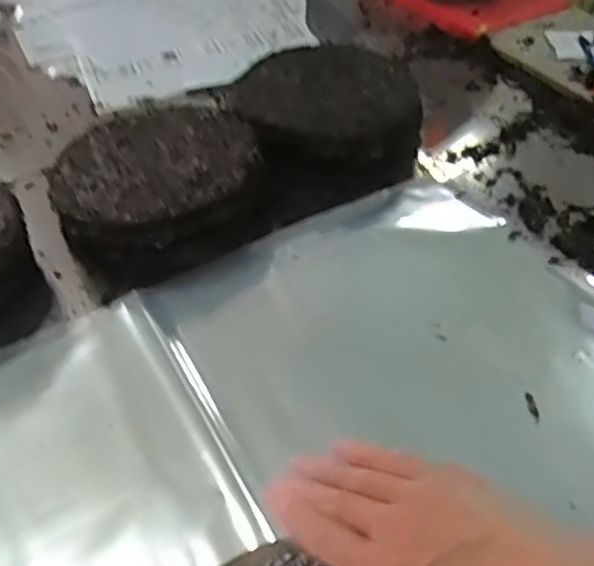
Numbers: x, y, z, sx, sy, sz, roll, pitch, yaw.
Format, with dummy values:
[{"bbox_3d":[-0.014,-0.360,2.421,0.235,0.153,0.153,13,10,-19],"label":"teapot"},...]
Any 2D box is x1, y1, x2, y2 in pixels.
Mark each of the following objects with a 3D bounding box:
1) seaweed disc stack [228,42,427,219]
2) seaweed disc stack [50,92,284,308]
[{"bbox_3d":[0.035,-0.185,0.808,0.210,0.070,0.216,-21,45,-17],"label":"seaweed disc stack"},{"bbox_3d":[-0.136,-0.098,0.731,0.207,0.067,0.206,-26,47,-21],"label":"seaweed disc stack"}]

